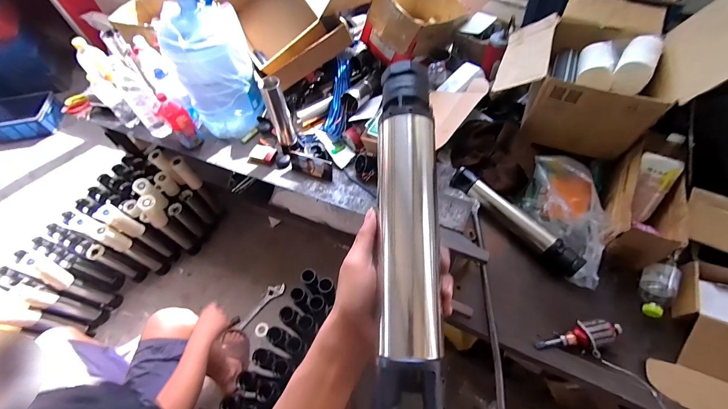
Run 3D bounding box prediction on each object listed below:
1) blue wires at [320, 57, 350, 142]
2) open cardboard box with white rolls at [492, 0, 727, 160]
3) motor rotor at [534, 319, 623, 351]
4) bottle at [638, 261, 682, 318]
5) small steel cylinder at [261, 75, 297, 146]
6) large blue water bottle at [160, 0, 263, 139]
[{"bbox_3d":[-0.097,-0.404,1.194,0.090,0.053,0.326,6,77,7],"label":"blue wires"},{"bbox_3d":[0.597,-0.395,0.845,0.421,0.267,0.431,15,60,12],"label":"open cardboard box with white rolls"},{"bbox_3d":[0.459,0.287,0.682,0.179,0.044,0.060,-12,58,-4],"label":"motor rotor"},{"bbox_3d":[0.654,0.190,0.715,0.058,0.063,0.124,21,61,16],"label":"bottle"},{"bbox_3d":[-0.285,-0.304,1.072,0.066,0.240,0.056,-21,59,-10],"label":"small steel cylinder"},{"bbox_3d":[-0.543,-0.507,1.149,0.274,0.415,0.246,-30,61,-15],"label":"large blue water bottle"}]

